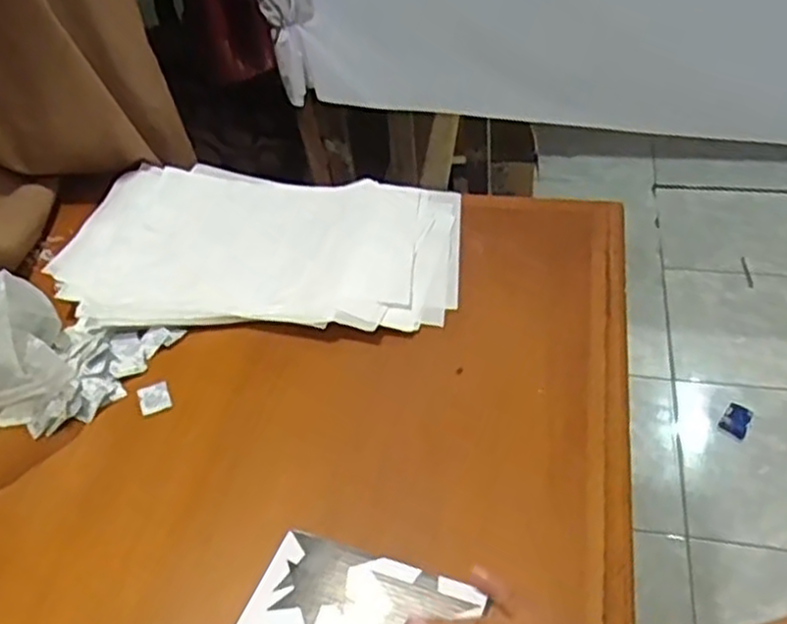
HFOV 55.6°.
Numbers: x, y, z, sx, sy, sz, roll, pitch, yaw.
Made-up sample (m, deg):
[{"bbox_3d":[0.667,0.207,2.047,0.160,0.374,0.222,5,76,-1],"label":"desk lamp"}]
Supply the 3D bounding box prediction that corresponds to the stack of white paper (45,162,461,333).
[{"bbox_3d":[-0.155,-0.087,0.895,0.456,0.019,0.283,2,46,5],"label":"stack of white paper"}]

